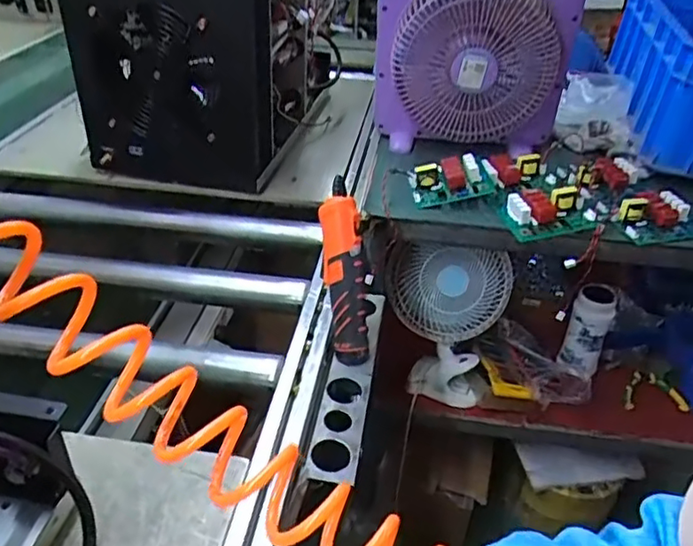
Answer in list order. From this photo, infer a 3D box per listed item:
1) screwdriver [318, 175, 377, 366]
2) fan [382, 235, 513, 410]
[{"bbox_3d":[-0.003,-0.001,0.708,0.048,0.214,0.041,-8,9,-13],"label":"screwdriver"},{"bbox_3d":[0.172,0.077,1.060,0.204,0.342,0.107,6,36,6],"label":"fan"}]

